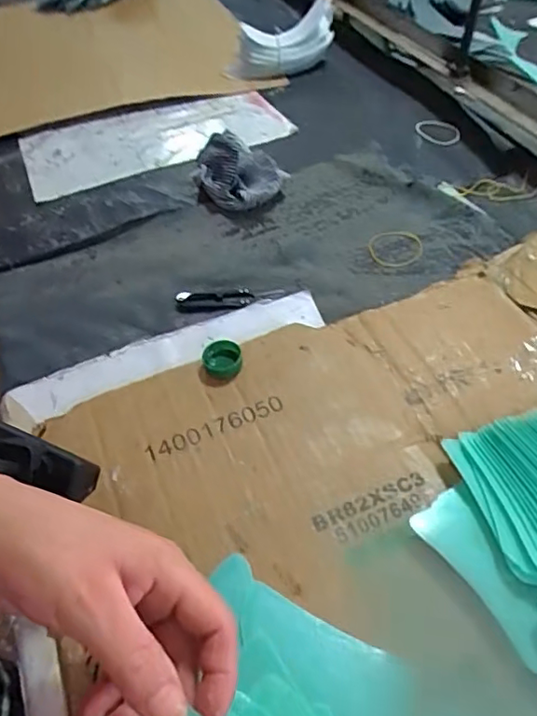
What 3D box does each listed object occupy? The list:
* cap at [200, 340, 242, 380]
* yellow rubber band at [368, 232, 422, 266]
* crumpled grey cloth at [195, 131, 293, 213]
[{"bbox_3d":[-0.038,0.000,0.469,0.031,0.011,0.036,-9,49,-5],"label":"cap"},{"bbox_3d":[0.128,-0.110,0.572,0.052,0.004,0.055,-6,51,7],"label":"yellow rubber band"},{"bbox_3d":[-0.035,-0.205,0.622,0.076,0.049,0.112,-28,53,-20],"label":"crumpled grey cloth"}]

